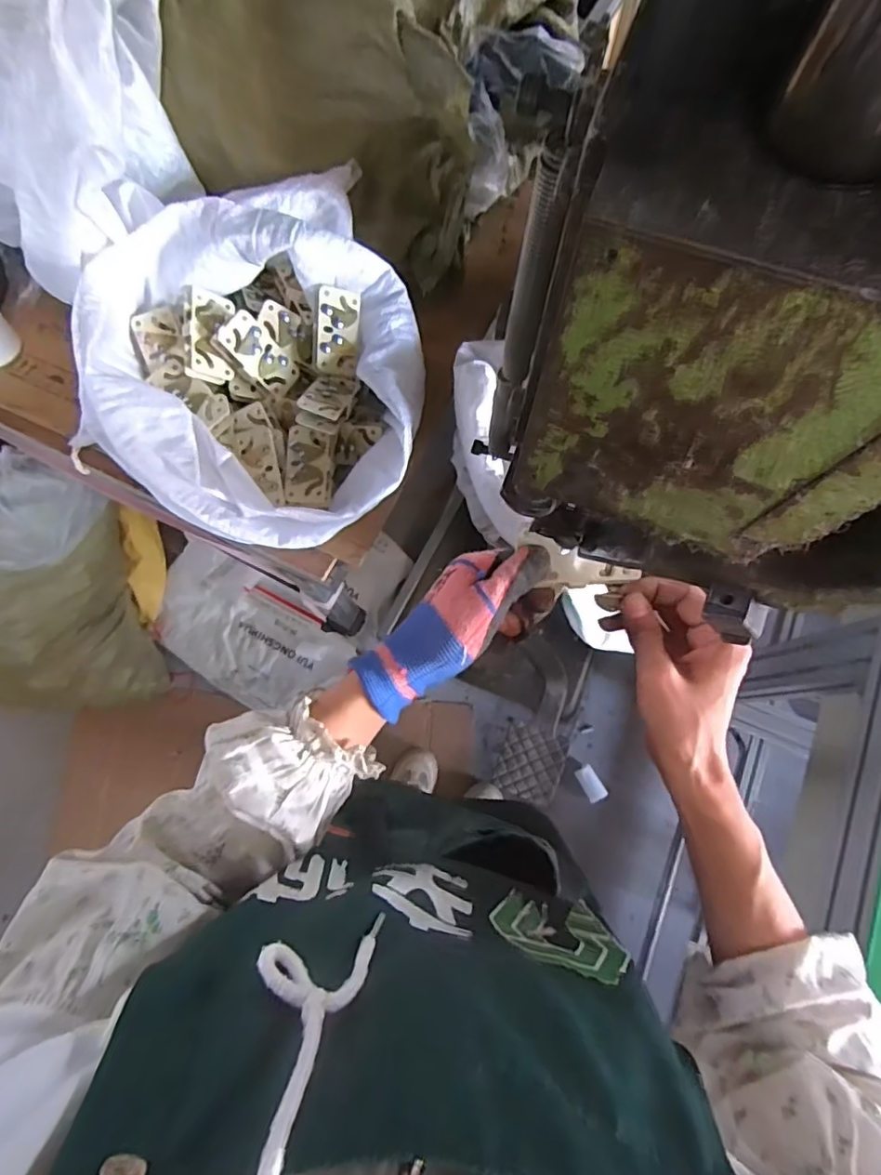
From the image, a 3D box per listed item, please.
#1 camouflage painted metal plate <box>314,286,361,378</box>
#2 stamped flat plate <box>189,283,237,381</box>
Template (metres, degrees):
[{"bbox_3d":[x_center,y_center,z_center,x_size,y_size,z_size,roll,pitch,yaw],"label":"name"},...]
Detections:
[{"bbox_3d":[-0.101,-0.253,0.556,0.040,0.006,0.082,2,100,-29],"label":"camouflage painted metal plate"},{"bbox_3d":[-0.217,-0.240,0.537,0.039,0.005,0.079,3,88,-42],"label":"stamped flat plate"}]

